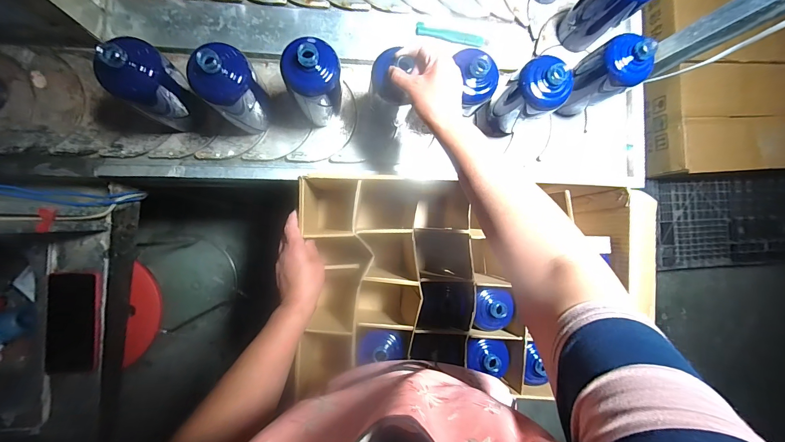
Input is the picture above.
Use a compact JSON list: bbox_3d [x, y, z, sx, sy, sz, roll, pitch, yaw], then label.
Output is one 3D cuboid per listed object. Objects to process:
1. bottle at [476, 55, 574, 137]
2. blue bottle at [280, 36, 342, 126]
[{"bbox_3d":[0.216,-0.200,0.560,0.076,0.182,0.083,-38,91,-6],"label":"bottle"},{"bbox_3d":[-0.118,-0.206,0.518,0.077,0.186,0.072,-20,89,-6],"label":"blue bottle"}]

